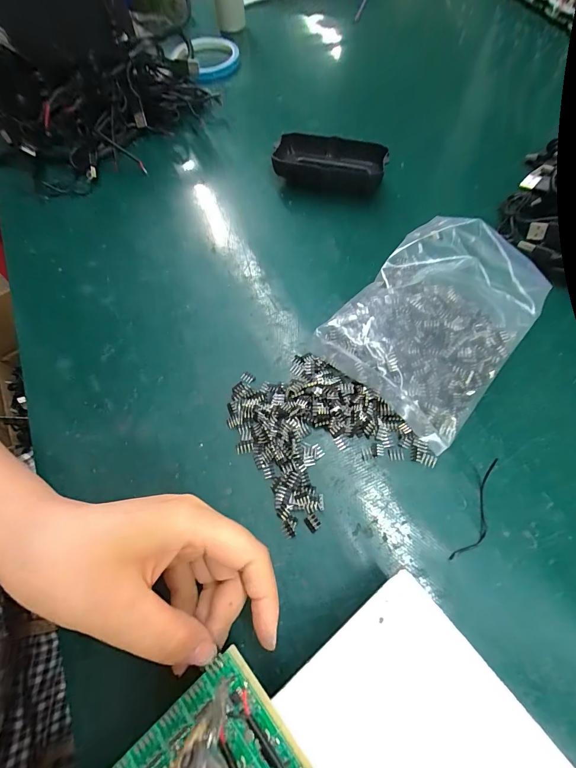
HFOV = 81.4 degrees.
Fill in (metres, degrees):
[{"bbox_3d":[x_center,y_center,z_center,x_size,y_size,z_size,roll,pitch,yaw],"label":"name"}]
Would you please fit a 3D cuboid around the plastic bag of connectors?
[{"bbox_3d":[0.117,-0.056,0.260,0.122,0.034,0.180,37,71,18],"label":"plastic bag of connectors"}]

